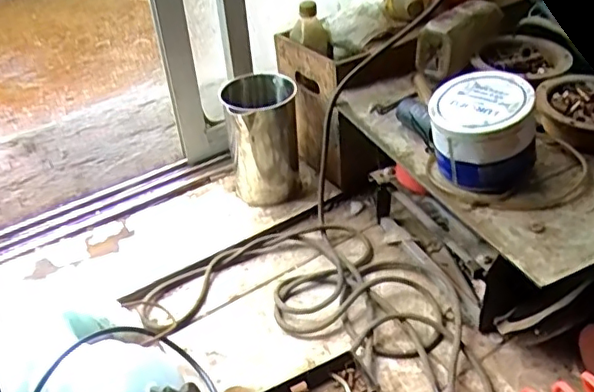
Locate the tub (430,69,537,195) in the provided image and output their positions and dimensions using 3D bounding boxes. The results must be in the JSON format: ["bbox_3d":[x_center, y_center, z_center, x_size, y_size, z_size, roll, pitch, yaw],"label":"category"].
[{"bbox_3d":[0.235,-0.081,0.736,0.124,0.110,0.117,-3,39,2],"label":"tub"}]

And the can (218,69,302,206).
[{"bbox_3d":[-0.059,-0.098,1.040,0.118,0.201,0.110,-3,39,2],"label":"can"}]

